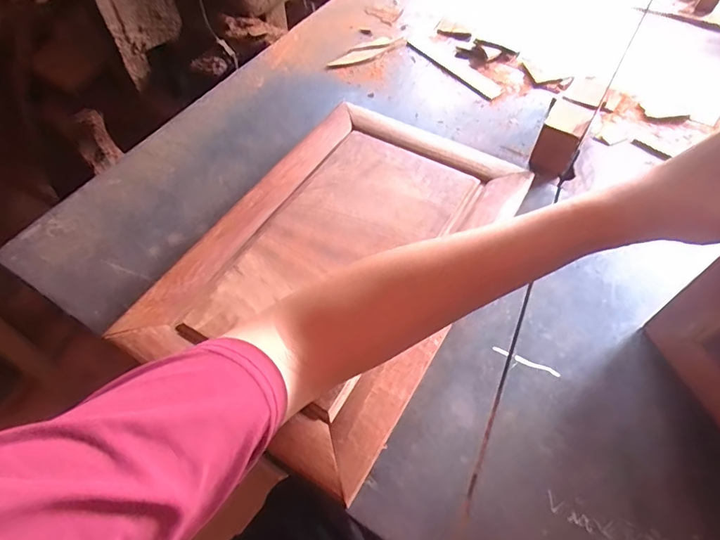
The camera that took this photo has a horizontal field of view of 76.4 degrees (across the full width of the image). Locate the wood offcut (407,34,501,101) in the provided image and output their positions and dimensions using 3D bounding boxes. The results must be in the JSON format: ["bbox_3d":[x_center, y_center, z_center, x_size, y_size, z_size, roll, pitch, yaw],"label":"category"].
[{"bbox_3d":[0.132,-0.288,0.645,0.033,0.010,0.167,-32,61,-21],"label":"wood offcut"}]

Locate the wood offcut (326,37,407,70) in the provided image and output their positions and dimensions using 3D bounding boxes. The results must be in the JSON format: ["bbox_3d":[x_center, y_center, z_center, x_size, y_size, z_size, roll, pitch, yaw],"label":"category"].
[{"bbox_3d":[0.008,-0.311,0.653,0.127,0.004,0.039,-34,62,-22],"label":"wood offcut"}]

